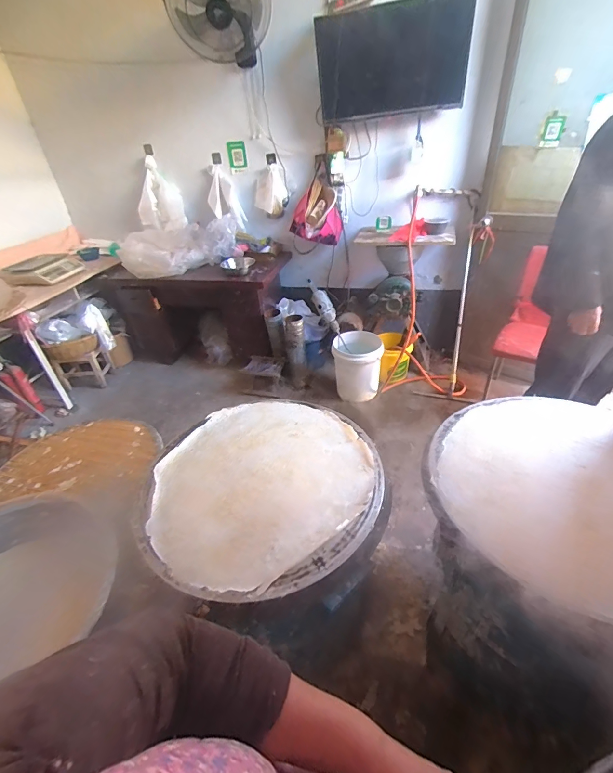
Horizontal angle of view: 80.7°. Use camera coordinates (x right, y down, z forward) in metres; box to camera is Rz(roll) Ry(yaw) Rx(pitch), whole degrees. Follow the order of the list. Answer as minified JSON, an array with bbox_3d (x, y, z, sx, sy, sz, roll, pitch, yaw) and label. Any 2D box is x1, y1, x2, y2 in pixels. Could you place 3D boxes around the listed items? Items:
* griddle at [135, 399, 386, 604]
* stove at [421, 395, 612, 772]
[{"bbox_3d":[-0.117,0.230,0.943,0.592,0.034,0.577,-27,40,-27],"label":"griddle"},{"bbox_3d":[0.588,0.491,0.992,0.654,0.805,0.601,-4,35,3],"label":"stove"}]

